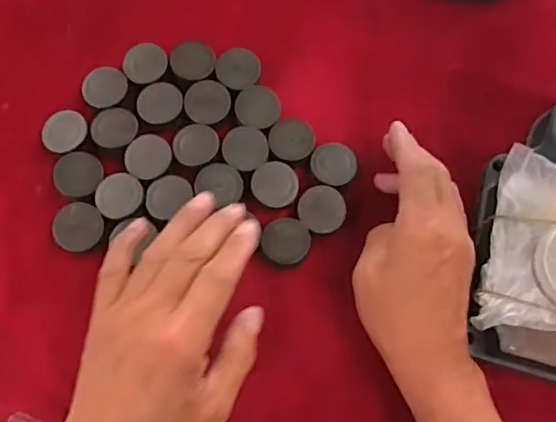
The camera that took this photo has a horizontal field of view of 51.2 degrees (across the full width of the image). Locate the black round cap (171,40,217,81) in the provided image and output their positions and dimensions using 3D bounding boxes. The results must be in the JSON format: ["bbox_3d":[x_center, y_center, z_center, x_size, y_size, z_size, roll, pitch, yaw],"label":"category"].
[{"bbox_3d":[-0.063,-0.108,0.436,0.033,0.019,0.031,0,73,-1],"label":"black round cap"}]

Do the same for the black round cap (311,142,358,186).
[{"bbox_3d":[0.040,-0.032,0.411,0.032,0.009,0.030,0,73,-1],"label":"black round cap"}]

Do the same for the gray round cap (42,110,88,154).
[{"bbox_3d":[-0.152,-0.056,0.414,0.032,0.009,0.031,0,73,-1],"label":"gray round cap"}]

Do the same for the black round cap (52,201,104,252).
[{"bbox_3d":[-0.134,0.012,0.395,0.032,0.015,0.033,0,73,-2],"label":"black round cap"}]

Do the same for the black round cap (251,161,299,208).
[{"bbox_3d":[-0.002,-0.018,0.404,0.032,0.004,0.032,0,73,-1],"label":"black round cap"}]

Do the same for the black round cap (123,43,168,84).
[{"bbox_3d":[-0.097,-0.106,0.432,0.031,0.017,0.030,0,73,-1],"label":"black round cap"}]

